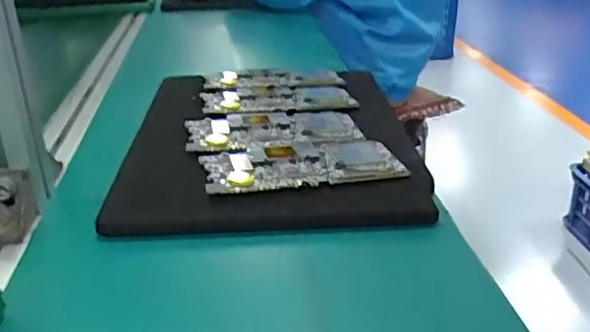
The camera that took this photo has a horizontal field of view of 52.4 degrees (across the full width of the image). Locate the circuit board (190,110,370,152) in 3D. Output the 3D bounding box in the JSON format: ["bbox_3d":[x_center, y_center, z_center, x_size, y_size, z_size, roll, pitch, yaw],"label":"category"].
[{"bbox_3d":[-0.021,-0.033,0.543,0.152,0.014,0.075,-7,29,-9],"label":"circuit board"}]

